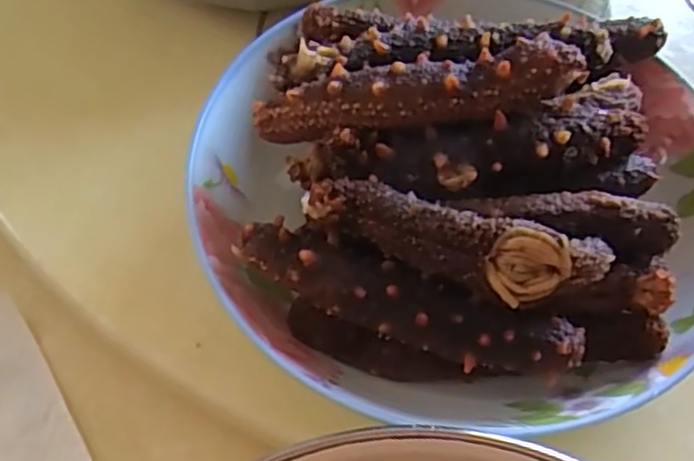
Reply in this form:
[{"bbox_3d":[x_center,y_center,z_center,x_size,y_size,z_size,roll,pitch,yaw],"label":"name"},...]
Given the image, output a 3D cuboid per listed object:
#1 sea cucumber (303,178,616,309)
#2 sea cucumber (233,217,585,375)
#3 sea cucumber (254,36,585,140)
[{"bbox_3d":[0.032,0.003,0.207,0.091,0.016,0.026,14,58,7],"label":"sea cucumber"},{"bbox_3d":[0.017,0.021,0.211,0.107,0.018,0.022,20,58,11],"label":"sea cucumber"},{"bbox_3d":[0.023,-0.045,0.225,0.105,0.018,0.017,-6,57,-6],"label":"sea cucumber"}]

